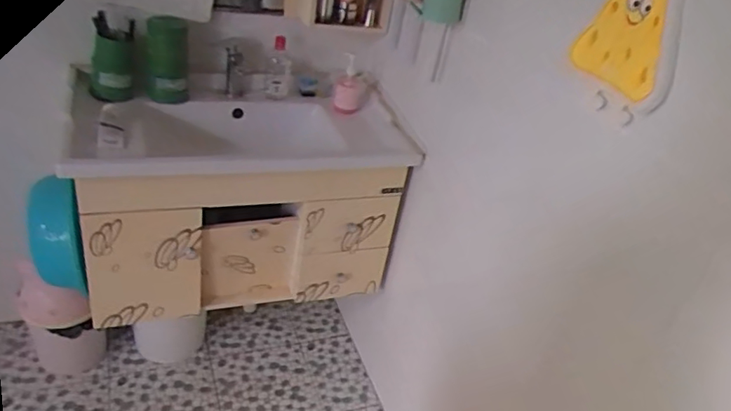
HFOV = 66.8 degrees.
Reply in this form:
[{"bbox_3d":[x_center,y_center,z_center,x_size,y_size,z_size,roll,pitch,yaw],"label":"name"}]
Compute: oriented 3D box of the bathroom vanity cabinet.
[{"bbox_3d":[-0.317,-0.011,1.520,0.806,0.482,0.410,-2,35,-21],"label":"bathroom vanity cabinet"}]

